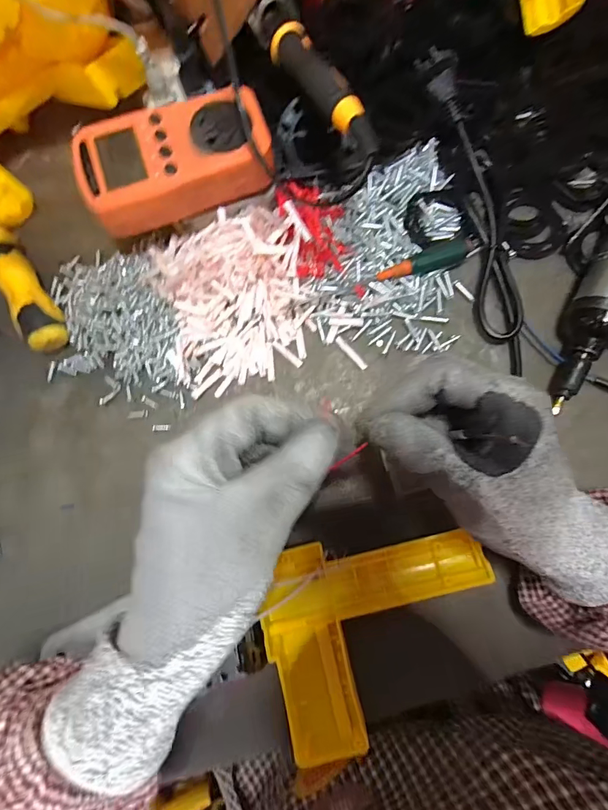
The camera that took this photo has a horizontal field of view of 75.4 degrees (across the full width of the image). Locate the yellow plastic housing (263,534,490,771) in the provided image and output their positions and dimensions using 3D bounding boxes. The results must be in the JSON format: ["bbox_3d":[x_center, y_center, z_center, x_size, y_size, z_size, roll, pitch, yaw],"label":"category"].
[{"bbox_3d":[0.048,0.139,0.248,0.140,0.028,0.112,-15,79,-2],"label":"yellow plastic housing"}]

